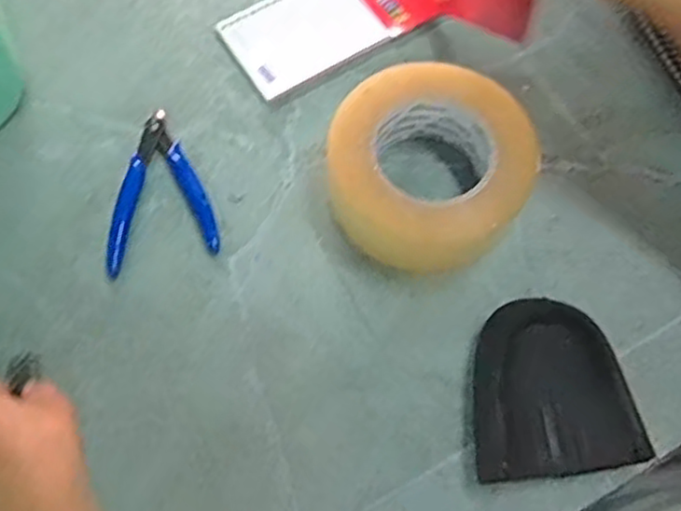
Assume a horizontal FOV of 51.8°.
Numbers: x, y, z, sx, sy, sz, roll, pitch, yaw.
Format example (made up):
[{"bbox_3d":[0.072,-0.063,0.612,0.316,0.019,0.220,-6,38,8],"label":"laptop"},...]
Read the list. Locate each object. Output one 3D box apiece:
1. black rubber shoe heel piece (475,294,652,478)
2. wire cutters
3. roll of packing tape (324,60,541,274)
[{"bbox_3d":[0.125,0.079,0.430,0.092,0.026,0.105,-7,69,-6],"label":"black rubber shoe heel piece"},{"bbox_3d":[-0.128,-0.048,0.484,0.073,0.006,0.115,-10,69,-7],"label":"wire cutters"},{"bbox_3d":[0.059,-0.057,0.462,0.125,0.064,0.123,1,68,-3],"label":"roll of packing tape"}]

